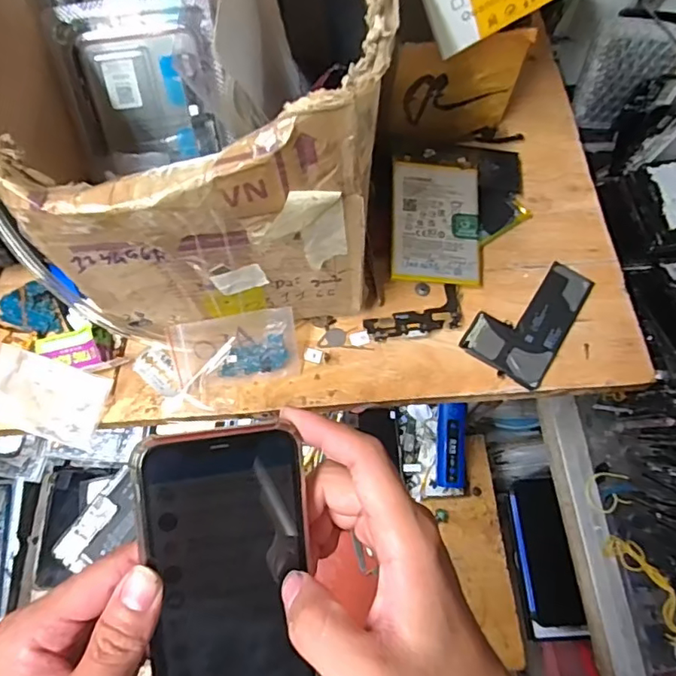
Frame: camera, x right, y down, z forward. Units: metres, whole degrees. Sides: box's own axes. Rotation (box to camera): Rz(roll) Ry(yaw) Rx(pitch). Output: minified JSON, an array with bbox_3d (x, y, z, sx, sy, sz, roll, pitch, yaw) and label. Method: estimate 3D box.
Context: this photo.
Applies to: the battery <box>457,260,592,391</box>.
[{"bbox_3d":[0.137,-0.017,0.389,0.058,0.004,0.098,33,71,11],"label":"battery"}]

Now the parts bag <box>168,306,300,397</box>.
[{"bbox_3d":[-0.067,0.008,0.360,0.078,0.004,0.046,-9,112,-8],"label":"parts bag"}]

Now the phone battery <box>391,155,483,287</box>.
[{"bbox_3d":[0.073,-0.087,0.400,0.067,0.006,0.095,4,78,-6],"label":"phone battery"}]

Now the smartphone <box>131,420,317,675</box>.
[{"bbox_3d":[-0.050,0.117,0.252,0.074,0.009,0.150,-5,93,-14],"label":"smartphone"}]

